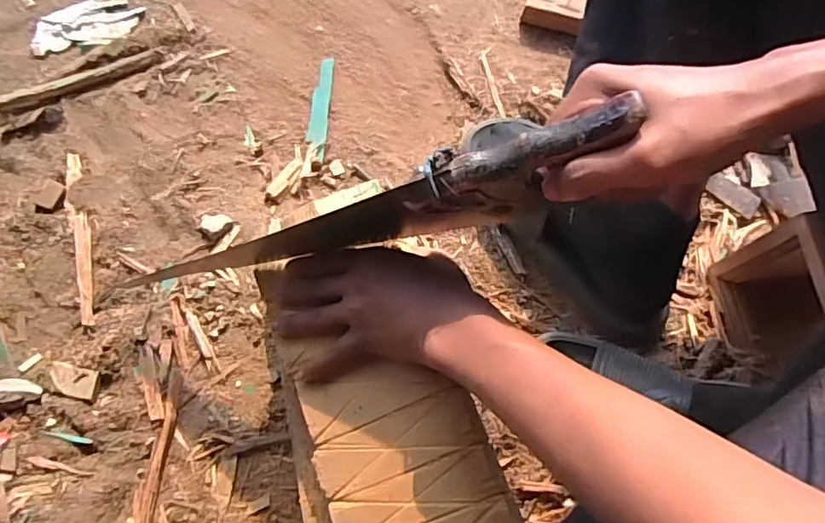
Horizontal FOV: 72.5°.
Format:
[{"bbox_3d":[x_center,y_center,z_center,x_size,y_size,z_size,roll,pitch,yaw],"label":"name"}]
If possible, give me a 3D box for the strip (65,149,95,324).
[{"bbox_3d":[-0.346,-0.027,0.586,0.019,0.006,0.187,-14,75,-5],"label":"strip"}]

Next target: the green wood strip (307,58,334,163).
[{"bbox_3d":[-0.104,-0.170,0.626,0.023,0.011,0.124,3,74,0],"label":"green wood strip"}]

